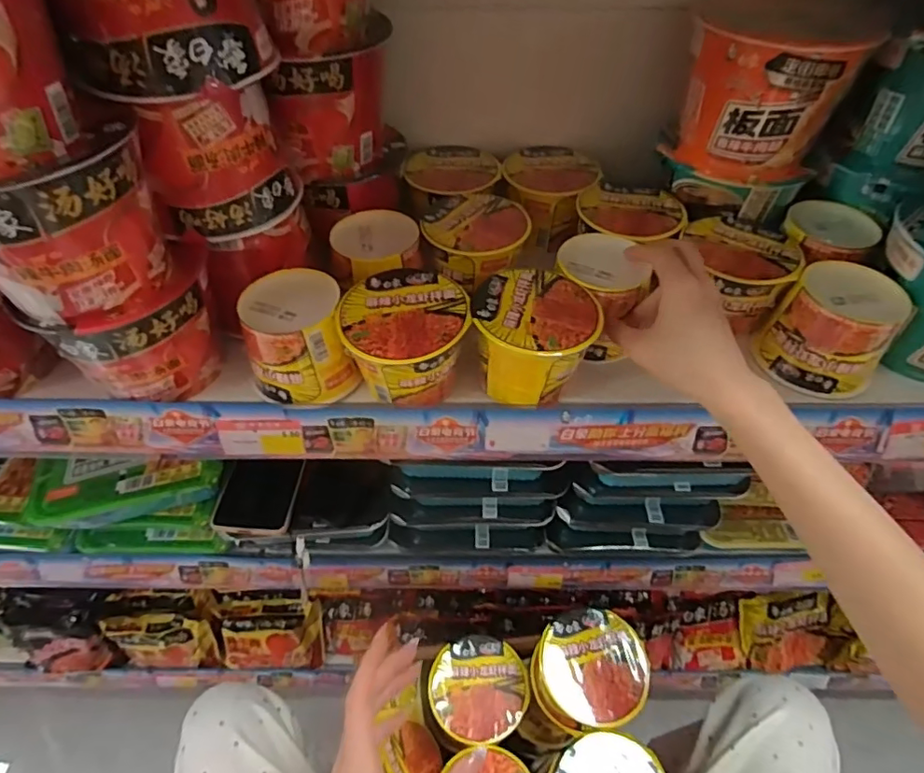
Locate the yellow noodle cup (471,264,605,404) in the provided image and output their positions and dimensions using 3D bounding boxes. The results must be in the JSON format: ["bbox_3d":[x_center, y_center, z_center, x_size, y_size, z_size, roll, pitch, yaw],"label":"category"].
[{"bbox_3d":[0.057,-0.040,0.432,0.091,0.069,0.090,0,51,0],"label":"yellow noodle cup"}]

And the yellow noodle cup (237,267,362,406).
[{"bbox_3d":[-0.130,-0.039,0.431,0.084,0.076,0.077,-9,51,-8],"label":"yellow noodle cup"}]

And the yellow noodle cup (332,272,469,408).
[{"bbox_3d":[-0.043,-0.035,0.429,0.094,0.071,0.091,-11,52,-9],"label":"yellow noodle cup"}]

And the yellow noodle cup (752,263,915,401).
[{"bbox_3d":[0.311,-0.046,0.452,0.077,0.081,0.085,-35,59,-25],"label":"yellow noodle cup"}]

